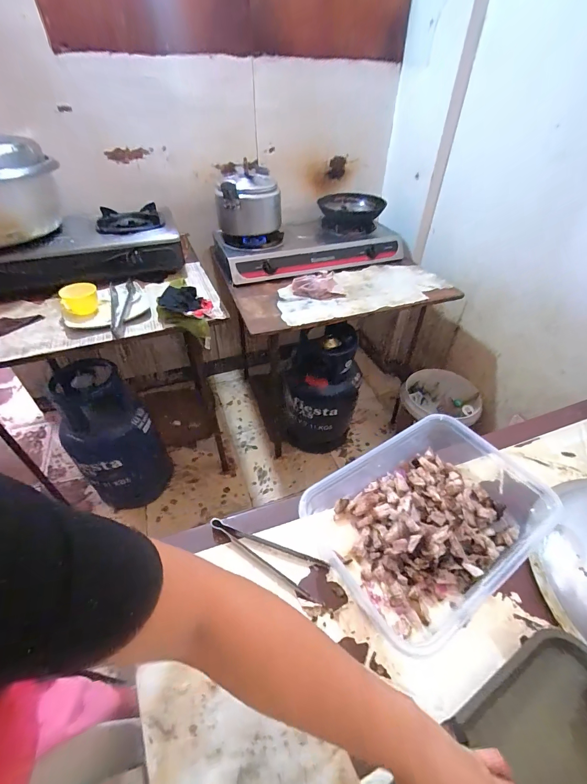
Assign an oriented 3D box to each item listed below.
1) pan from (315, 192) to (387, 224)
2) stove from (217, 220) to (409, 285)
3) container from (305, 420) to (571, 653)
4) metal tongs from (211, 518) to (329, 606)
[{"bbox_3d":[0.247,-0.786,1.441,0.259,0.057,0.237,-4,43,-6],"label":"pan"},{"bbox_3d":[0.050,-0.599,1.360,0.710,0.087,0.368,-13,44,-15],"label":"stove"},{"bbox_3d":[0.208,0.205,0.551,0.329,0.086,0.246,-25,48,-25],"label":"container"},{"bbox_3d":[-0.038,0.253,0.545,0.208,0.016,0.058,24,47,23],"label":"metal tongs"}]

